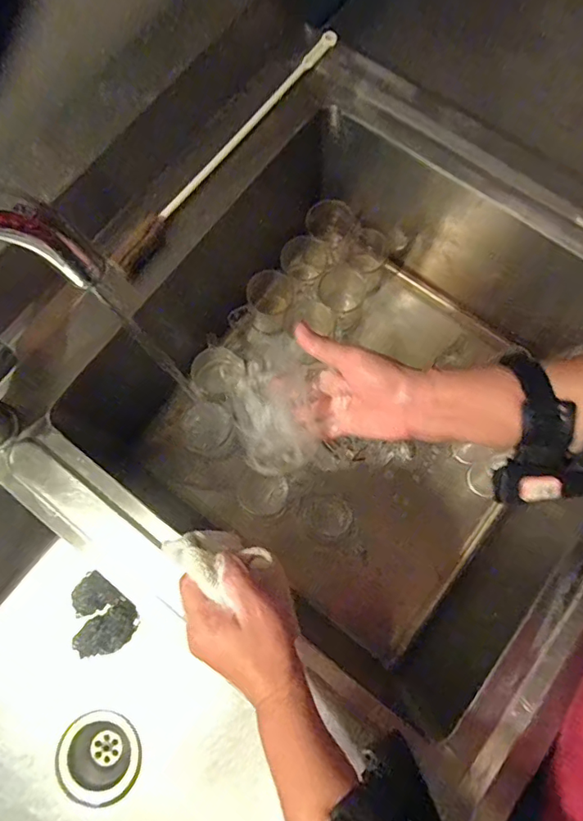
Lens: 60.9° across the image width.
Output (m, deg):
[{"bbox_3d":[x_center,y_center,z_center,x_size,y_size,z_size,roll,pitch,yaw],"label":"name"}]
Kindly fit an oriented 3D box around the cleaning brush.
[{"bbox_3d":[-0.072,-0.309,0.581,0.023,0.027,0.392,36,81,8],"label":"cleaning brush"}]

